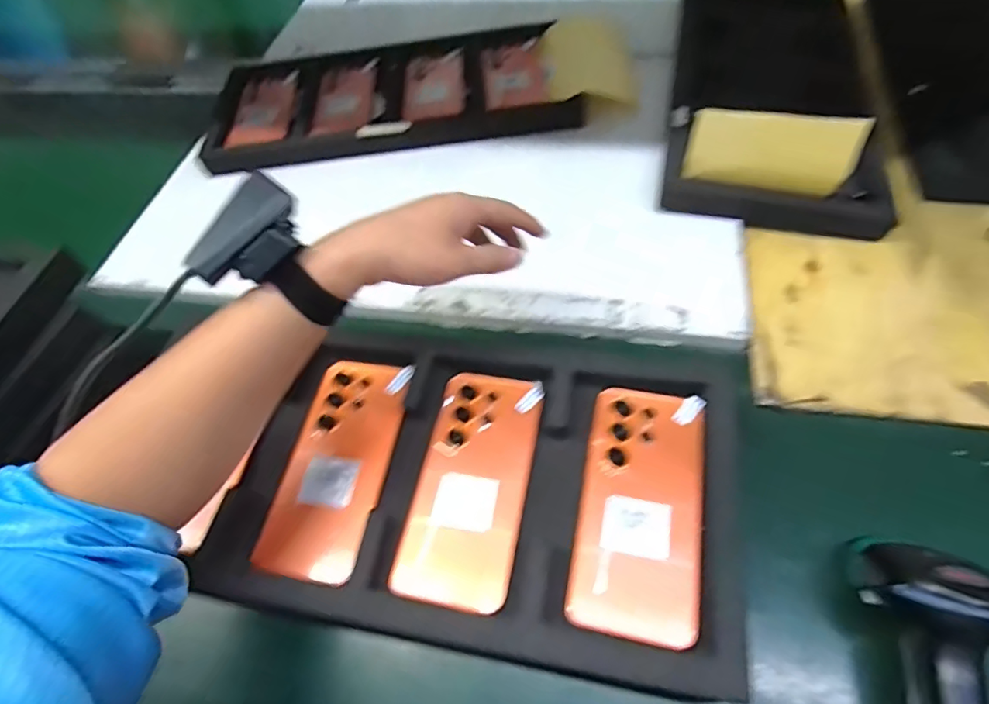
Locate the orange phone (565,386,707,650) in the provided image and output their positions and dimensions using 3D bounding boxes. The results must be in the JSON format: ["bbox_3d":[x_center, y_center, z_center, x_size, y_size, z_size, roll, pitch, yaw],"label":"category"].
[{"bbox_3d":[0.104,0.106,0.364,0.081,0.011,0.170,9,59,13],"label":"orange phone"}]

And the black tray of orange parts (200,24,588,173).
[{"bbox_3d":[-0.142,-0.358,0.694,0.467,0.030,0.254,-8,57,2],"label":"black tray of orange parts"}]

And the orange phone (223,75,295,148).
[{"bbox_3d":[-0.316,-0.330,0.708,0.084,0.015,0.166,-9,57,2],"label":"orange phone"}]

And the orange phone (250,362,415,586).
[{"bbox_3d":[-0.122,0.083,0.405,0.080,0.015,0.171,6,58,11],"label":"orange phone"}]

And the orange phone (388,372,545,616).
[{"bbox_3d":[-0.015,0.093,0.383,0.079,0.007,0.170,8,59,12],"label":"orange phone"}]

